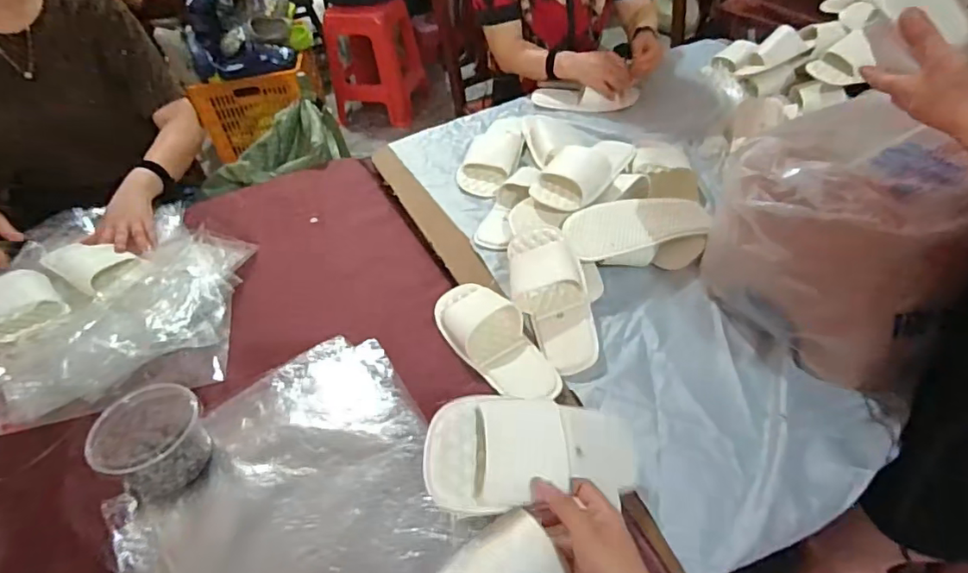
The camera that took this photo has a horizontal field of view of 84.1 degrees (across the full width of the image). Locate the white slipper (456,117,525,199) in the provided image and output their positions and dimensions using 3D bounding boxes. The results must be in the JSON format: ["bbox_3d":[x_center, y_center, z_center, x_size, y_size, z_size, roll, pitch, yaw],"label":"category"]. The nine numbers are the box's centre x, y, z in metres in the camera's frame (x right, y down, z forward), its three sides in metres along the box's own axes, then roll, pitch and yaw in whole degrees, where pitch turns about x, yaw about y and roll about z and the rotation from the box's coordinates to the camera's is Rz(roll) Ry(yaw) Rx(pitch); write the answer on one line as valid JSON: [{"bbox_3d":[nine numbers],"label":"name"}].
[{"bbox_3d":[0.024,-0.279,1.076,0.108,0.047,0.284,7,46,13],"label":"white slipper"}]

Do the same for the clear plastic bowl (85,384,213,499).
[{"bbox_3d":[-0.383,0.180,0.631,0.095,0.079,0.114,24,52,28],"label":"clear plastic bowl"}]

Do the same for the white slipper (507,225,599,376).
[{"bbox_3d":[0.096,0.007,0.764,0.098,0.044,0.246,-13,61,-7],"label":"white slipper"}]

